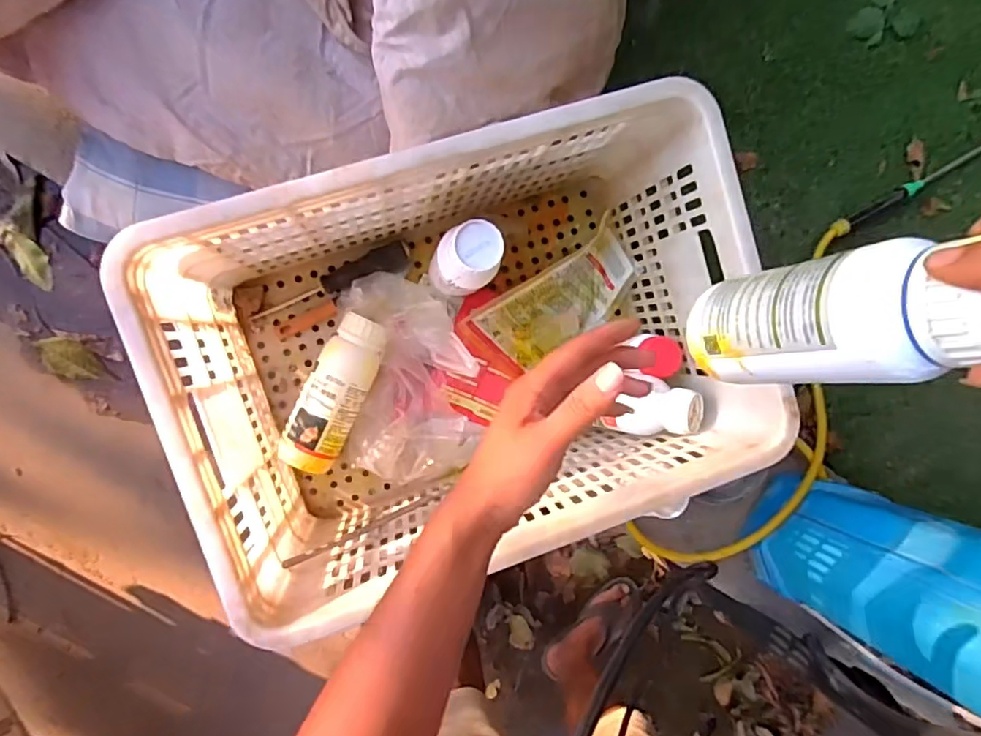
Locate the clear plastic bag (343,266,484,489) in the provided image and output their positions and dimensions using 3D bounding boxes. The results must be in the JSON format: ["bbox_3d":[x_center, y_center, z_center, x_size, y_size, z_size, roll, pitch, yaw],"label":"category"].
[{"bbox_3d":[-0.100,0.012,0.686,0.145,0.103,0.249,-3,92,-9],"label":"clear plastic bag"}]

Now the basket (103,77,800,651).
[{"bbox_3d":[-0.024,-0.015,0.620,0.520,0.289,0.367,-17,94,-8],"label":"basket"}]

